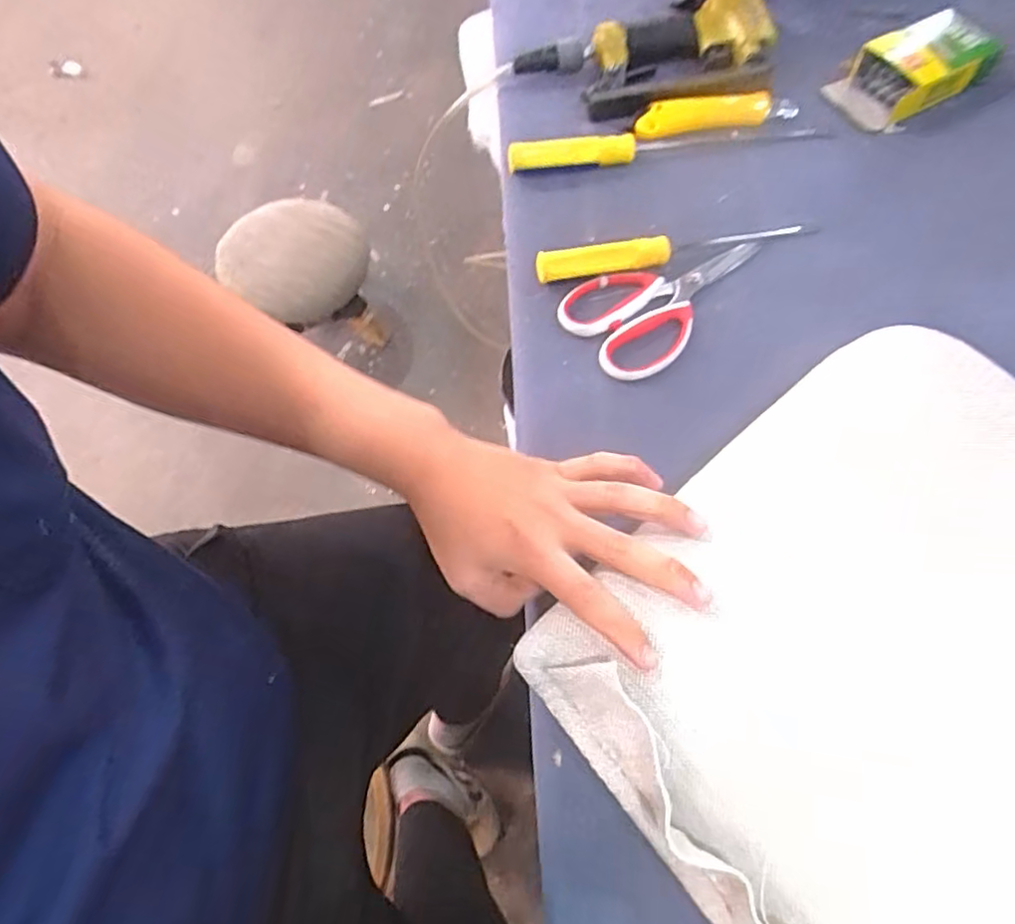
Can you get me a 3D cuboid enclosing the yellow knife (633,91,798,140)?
[{"bbox_3d":[0.198,-0.335,0.627,0.159,0.017,0.032,-10,66,-2],"label":"yellow knife"}]

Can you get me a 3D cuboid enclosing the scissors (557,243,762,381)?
[{"bbox_3d":[0.138,-0.140,0.549,0.183,0.017,0.100,-33,69,-12],"label":"scissors"}]

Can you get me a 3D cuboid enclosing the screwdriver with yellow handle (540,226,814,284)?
[{"bbox_3d":[0.144,-0.184,0.554,0.242,0.033,0.020,-11,66,-3],"label":"screwdriver with yellow handle"}]

